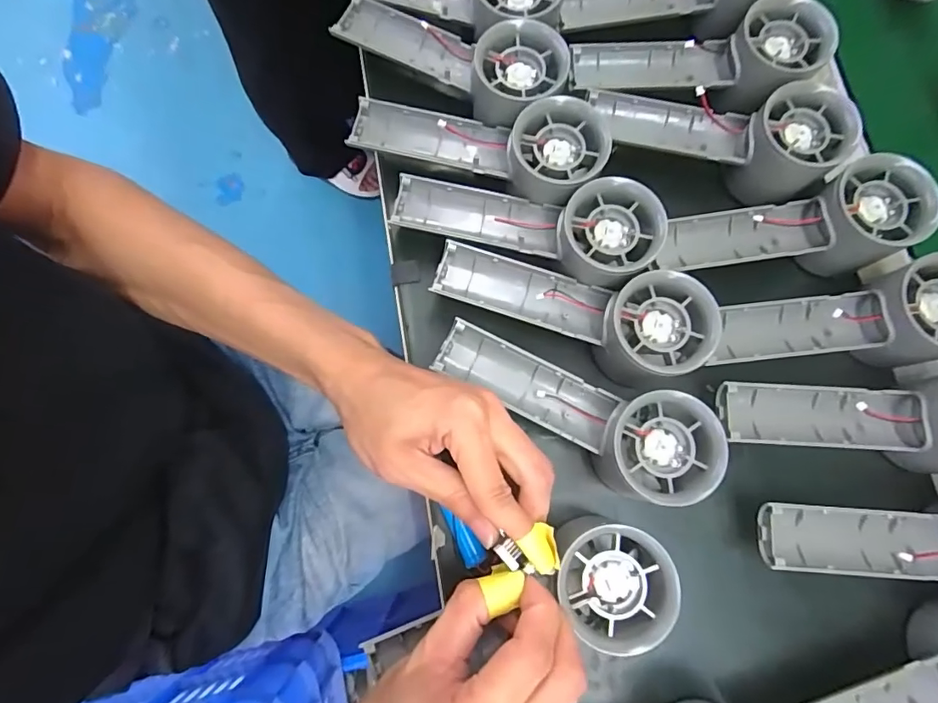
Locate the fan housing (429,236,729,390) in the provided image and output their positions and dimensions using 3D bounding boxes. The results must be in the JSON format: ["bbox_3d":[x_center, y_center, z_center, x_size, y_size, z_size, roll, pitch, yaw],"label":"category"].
[{"bbox_3d":[0.054,-0.022,0.279,0.153,0.034,0.060,14,78,2],"label":"fan housing"}]

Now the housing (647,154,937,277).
[{"bbox_3d":[0.194,-0.075,0.312,0.151,0.047,0.053,-8,77,12],"label":"housing"}]

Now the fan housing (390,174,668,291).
[{"bbox_3d":[0.031,-0.082,0.291,0.153,0.034,0.054,16,78,2],"label":"fan housing"}]

